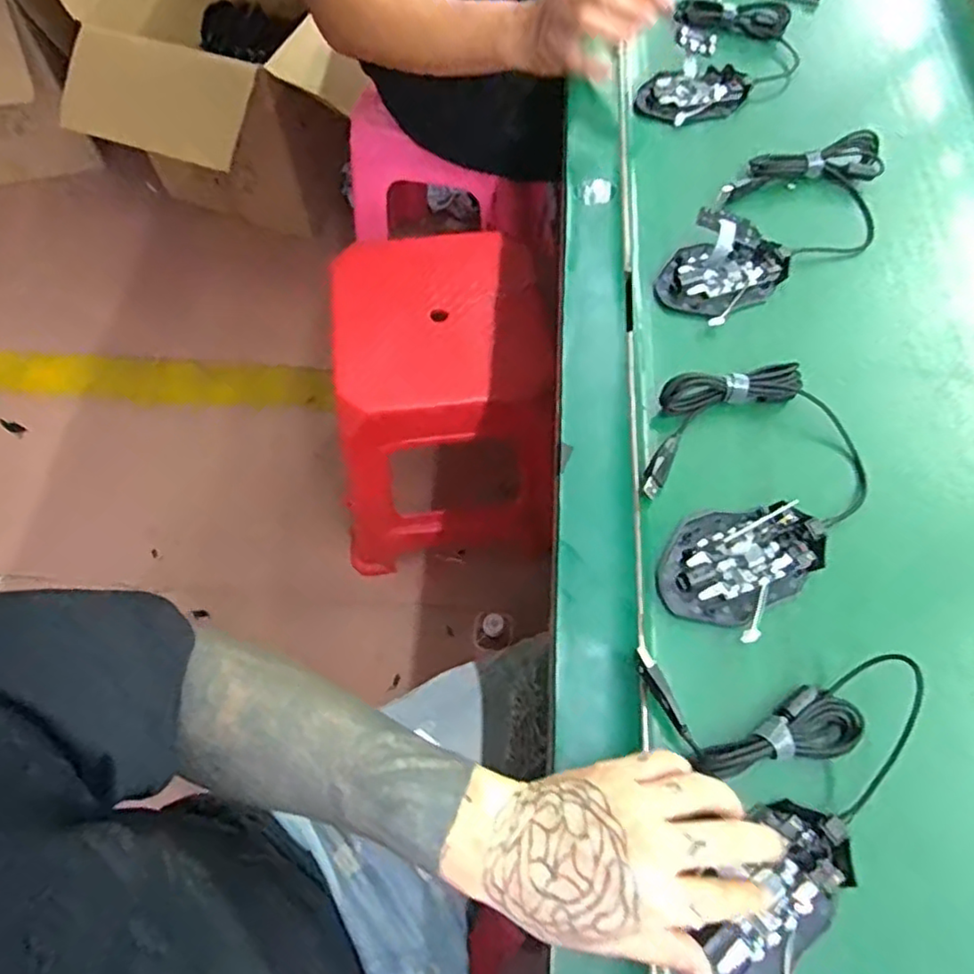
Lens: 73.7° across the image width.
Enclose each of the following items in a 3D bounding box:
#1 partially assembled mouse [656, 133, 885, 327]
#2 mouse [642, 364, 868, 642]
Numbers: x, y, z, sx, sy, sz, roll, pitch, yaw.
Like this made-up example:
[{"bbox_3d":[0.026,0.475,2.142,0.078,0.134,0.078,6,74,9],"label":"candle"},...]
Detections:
[{"bbox_3d":[0.262,-0.236,0.569,0.118,0.034,0.266,36,67,14],"label":"partially assembled mouse"},{"bbox_3d":[0.190,0.000,0.457,0.149,0.026,0.204,16,64,4],"label":"mouse"}]

